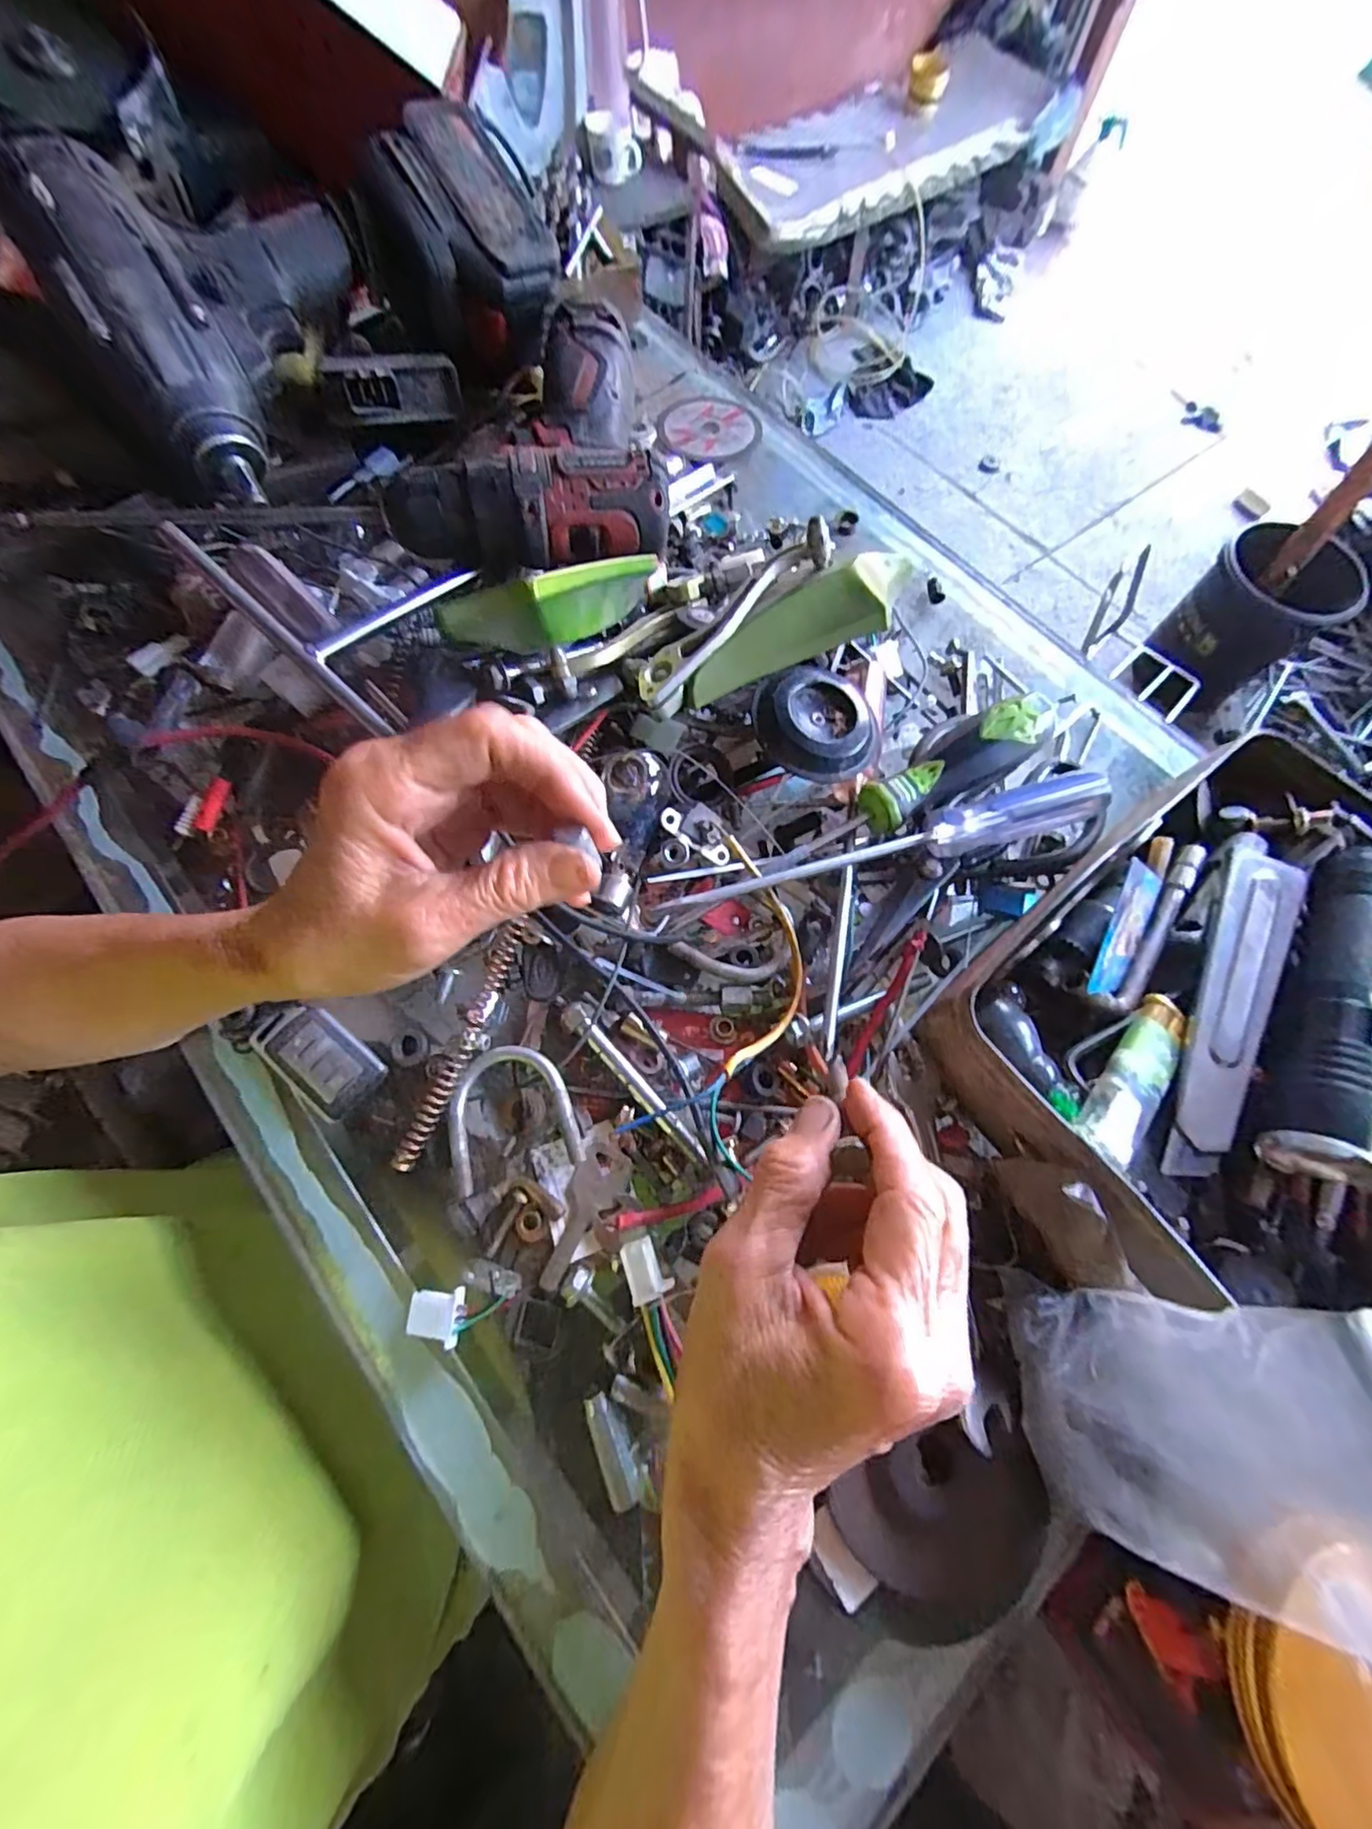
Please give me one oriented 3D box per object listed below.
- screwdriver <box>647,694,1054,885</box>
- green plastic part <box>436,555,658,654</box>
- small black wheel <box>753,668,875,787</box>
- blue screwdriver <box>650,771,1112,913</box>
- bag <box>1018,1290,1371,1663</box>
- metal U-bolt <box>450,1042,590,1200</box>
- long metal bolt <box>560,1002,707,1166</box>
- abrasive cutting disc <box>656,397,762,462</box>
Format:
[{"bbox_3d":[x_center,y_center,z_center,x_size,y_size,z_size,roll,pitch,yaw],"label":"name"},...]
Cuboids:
[{"bbox_3d":[0.093,-0.056,0.302,0.201,0.036,0.033,-26,73,-11],"label":"screwdriver"},{"bbox_3d":[-0.052,-0.150,0.285,0.122,0.036,0.030,-36,75,-32],"label":"green plastic part"},{"bbox_3d":[0.067,-0.099,0.311,0.064,0.018,0.059,1,70,-2],"label":"small black wheel"},{"bbox_3d":[0.098,-0.032,0.288,0.228,0.022,0.022,-16,71,-8],"label":"blue screwdriver"},{"bbox_3d":[0.174,0.175,0.195,0.114,0.018,0.094,-19,76,31],"label":"bag"},{"bbox_3d":[-0.078,0.087,0.266,0.055,0.010,0.056,-15,71,-8],"label":"metal U-bolt"},{"bbox_3d":[-0.022,0.076,0.276,0.091,0.010,0.012,42,74,12],"label":"long metal bolt"},{"bbox_3d":[0.017,-0.361,0.450,0.069,0.008,0.072,-2,66,5],"label":"abrasive cutting disc"}]

